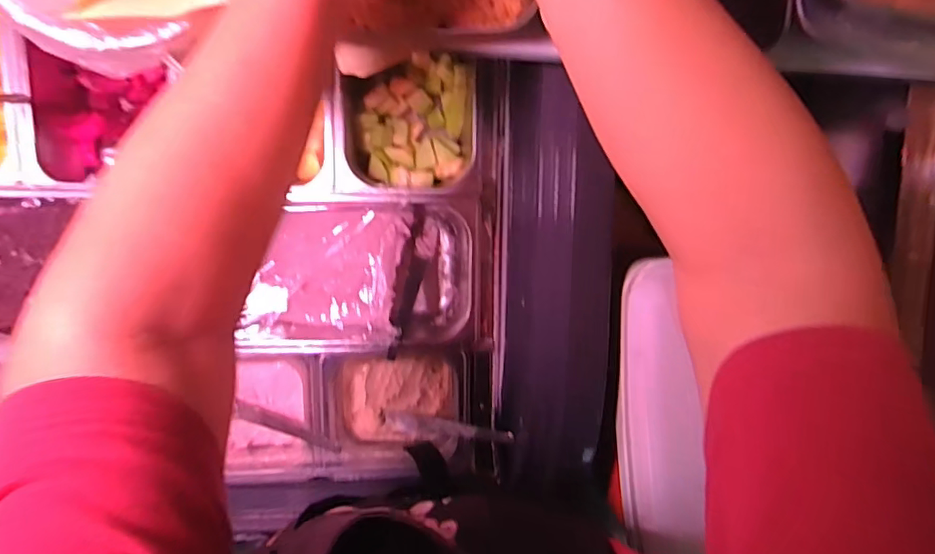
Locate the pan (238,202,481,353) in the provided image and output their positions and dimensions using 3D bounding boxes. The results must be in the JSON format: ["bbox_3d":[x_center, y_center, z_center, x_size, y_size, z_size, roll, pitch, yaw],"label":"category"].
[{"bbox_3d":[-0.127,-0.002,0.660,0.259,0.099,0.168,-1,97,-6],"label":"pan"}]

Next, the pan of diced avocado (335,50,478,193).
[{"bbox_3d":[-0.068,-0.187,0.651,0.150,0.072,0.157,-2,97,-6],"label":"pan of diced avocado"}]

